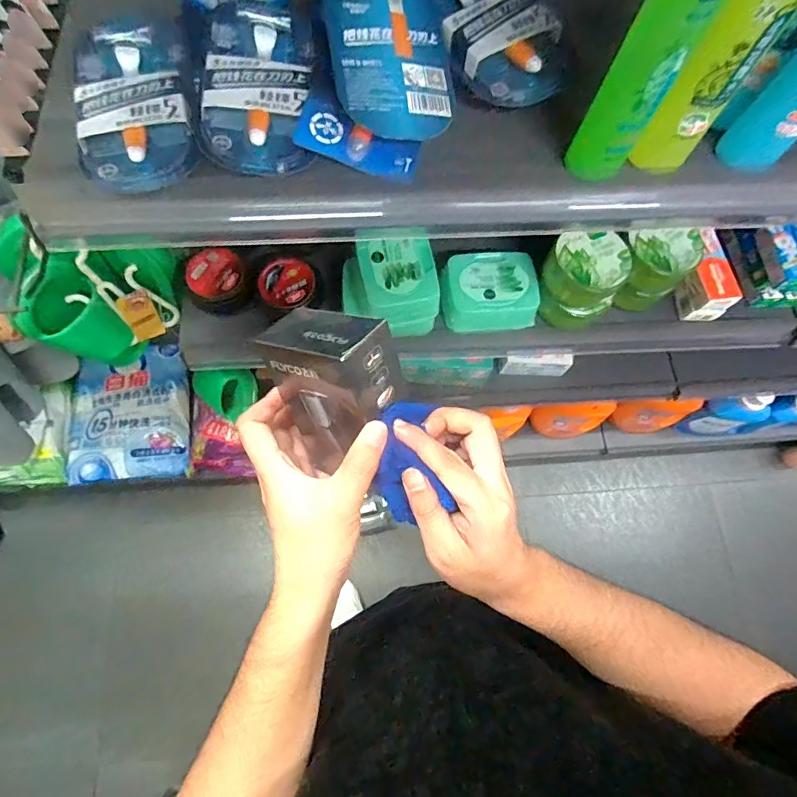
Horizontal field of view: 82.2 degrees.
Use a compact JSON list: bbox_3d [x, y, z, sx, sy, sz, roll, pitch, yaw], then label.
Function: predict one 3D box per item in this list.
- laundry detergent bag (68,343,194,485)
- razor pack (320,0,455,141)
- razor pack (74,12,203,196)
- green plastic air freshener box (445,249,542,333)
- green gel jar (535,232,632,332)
[{"bbox_3d":[-0.714,0.050,1.207,0.295,0.092,0.317,-6,73,-3],"label":"laundry detergent bag"},{"bbox_3d":[-0.012,-0.295,0.367,0.099,0.028,0.180,-3,85,-18],"label":"razor pack"},{"bbox_3d":[-0.218,-0.250,0.376,0.093,0.028,0.168,-17,74,-6],"label":"razor pack"},{"bbox_3d":[0.125,-0.144,0.626,0.125,0.051,0.092,-5,73,-2],"label":"green plastic air freshener box"},{"bbox_3d":[0.239,-0.158,0.609,0.099,0.101,0.090,0,73,-1],"label":"green gel jar"}]

